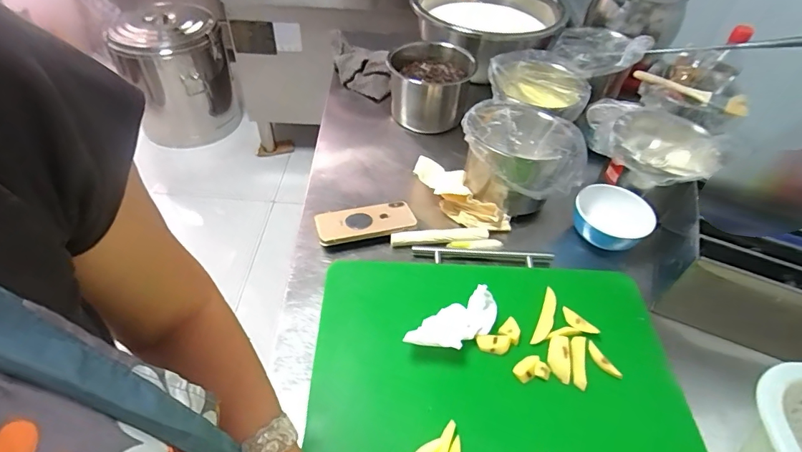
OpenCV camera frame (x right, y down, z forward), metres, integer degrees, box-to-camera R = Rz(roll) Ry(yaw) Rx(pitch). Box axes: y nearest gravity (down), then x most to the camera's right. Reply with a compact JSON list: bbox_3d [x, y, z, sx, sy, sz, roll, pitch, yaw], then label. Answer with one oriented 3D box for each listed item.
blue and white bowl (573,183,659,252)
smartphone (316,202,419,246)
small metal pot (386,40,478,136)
[{"bbox_3d":[0.312,-0.011,0.657,0.107,0.047,0.103,3,48,-3],"label":"blue and white bowl"},{"bbox_3d":[-0.053,-0.007,0.648,0.138,0.010,0.063,-11,48,-9],"label":"smartphone"},{"bbox_3d":[0.050,-0.260,0.836,0.147,0.111,0.153,3,48,-3],"label":"small metal pot"}]

